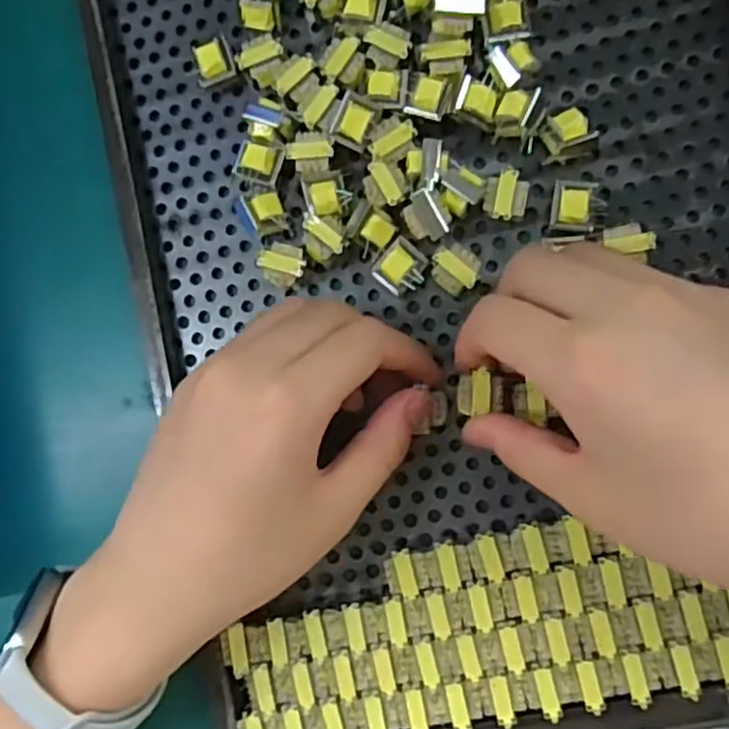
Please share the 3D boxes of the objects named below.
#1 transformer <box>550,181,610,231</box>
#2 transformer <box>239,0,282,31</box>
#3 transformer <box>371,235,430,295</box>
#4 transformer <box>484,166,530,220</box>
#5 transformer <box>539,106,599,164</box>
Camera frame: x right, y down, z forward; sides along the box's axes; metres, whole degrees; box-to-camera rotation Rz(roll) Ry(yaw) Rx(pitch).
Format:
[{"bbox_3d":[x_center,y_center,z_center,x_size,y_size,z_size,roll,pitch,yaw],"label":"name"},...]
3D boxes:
[{"bbox_3d":[0.083,-0.060,0.277,0.021,0.017,0.017,4,88,9],"label":"transformer"},{"bbox_3d":[-0.044,-0.152,0.303,0.018,0.018,0.016,11,89,9],"label":"transformer"},{"bbox_3d":[0.015,-0.038,0.289,0.019,0.017,0.020,38,94,8],"label":"transformer"},{"bbox_3d":[0.056,-0.066,0.282,0.016,0.017,0.019,11,89,9],"label":"transformer"},{"bbox_3d":[0.081,-0.090,0.278,0.021,0.018,0.017,-11,86,8],"label":"transformer"}]

